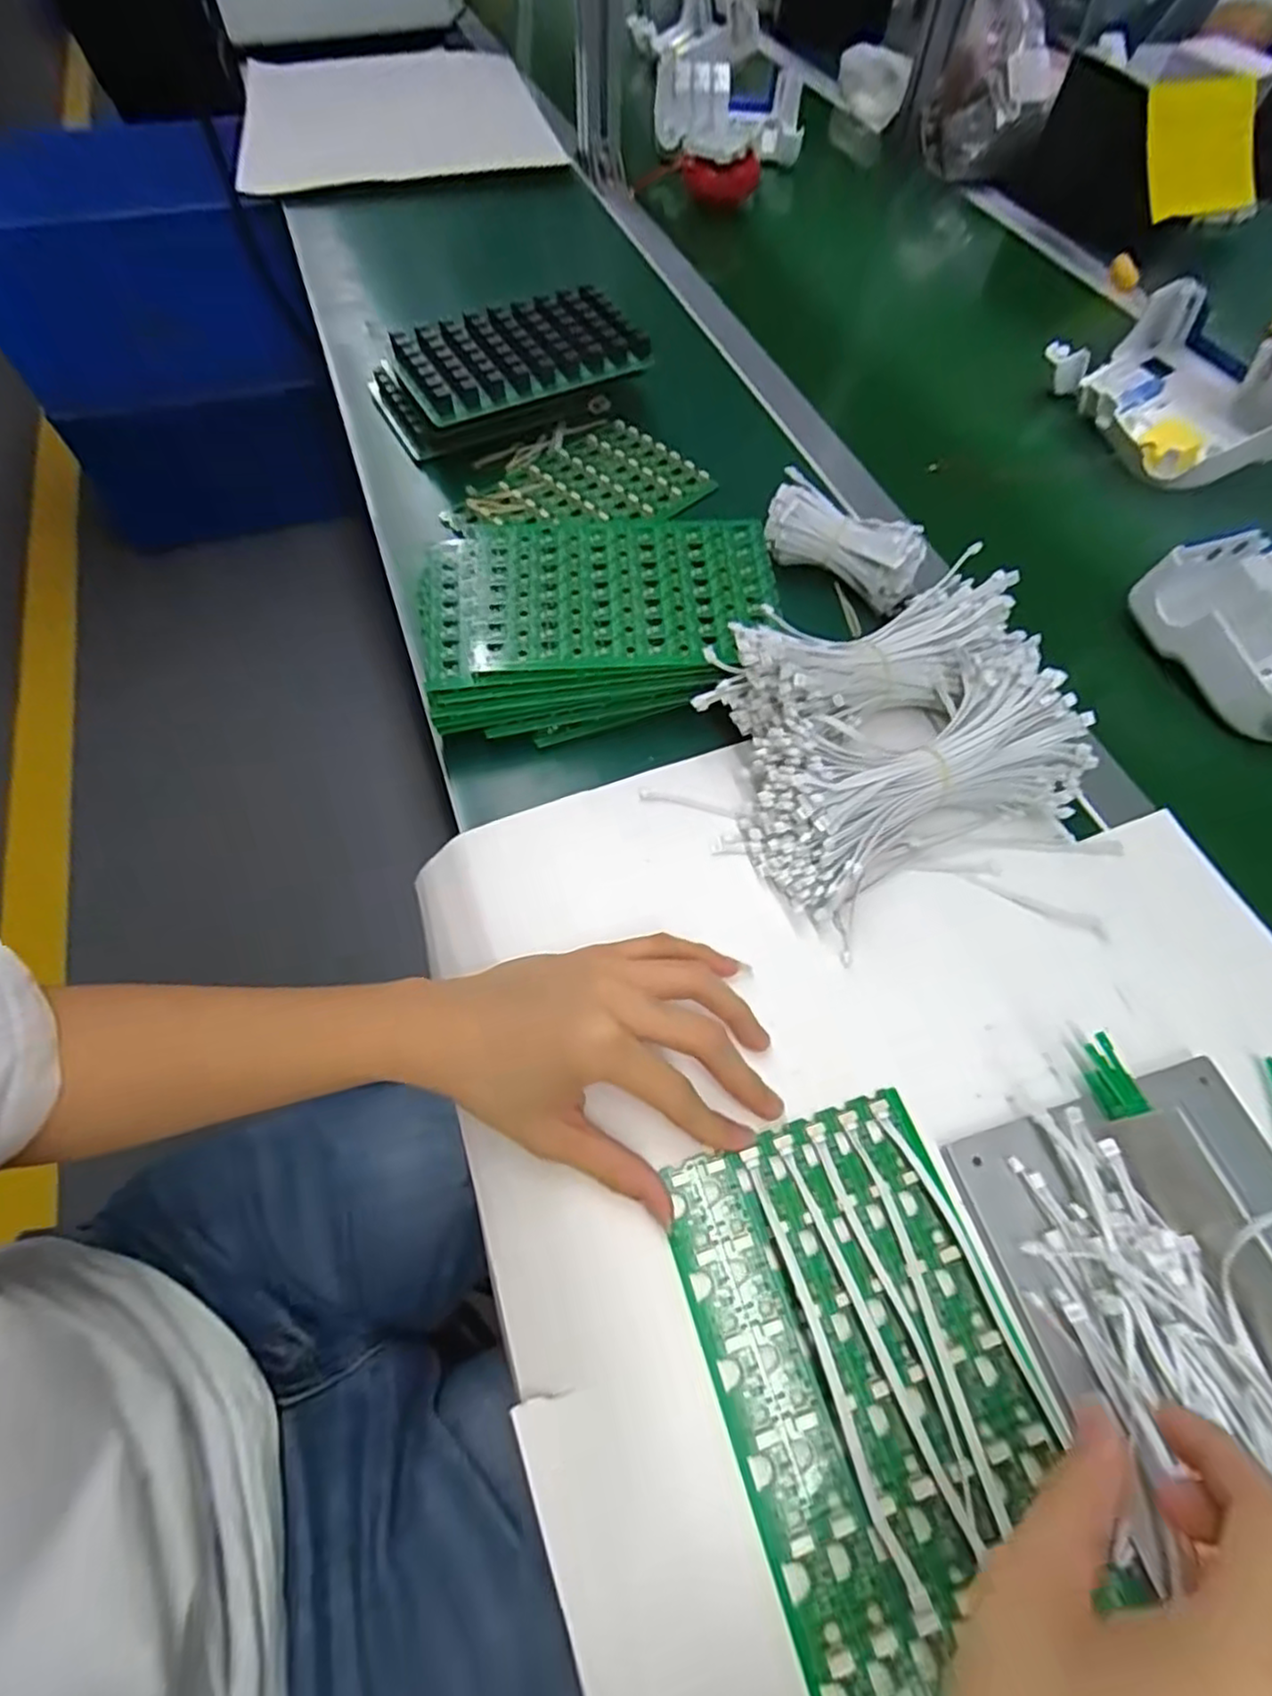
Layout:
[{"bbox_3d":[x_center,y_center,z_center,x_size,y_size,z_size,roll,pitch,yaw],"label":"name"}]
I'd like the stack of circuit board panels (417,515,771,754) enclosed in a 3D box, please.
[{"bbox_3d":[-0.024,-0.142,0.440,0.217,0.043,0.136,-5,63,-3],"label":"stack of circuit board panels"}]

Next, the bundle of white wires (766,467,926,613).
[{"bbox_3d":[0.142,-0.212,0.483,0.112,0.038,0.050,25,63,13],"label":"bundle of white wires"}]

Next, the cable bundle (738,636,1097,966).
[{"bbox_3d":[0.152,-0.042,0.383,0.192,0.057,0.117,-28,65,-15],"label":"cable bundle"}]

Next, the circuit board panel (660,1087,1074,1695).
[{"bbox_3d":[0.092,0.203,0.277,0.120,0.013,0.179,-17,65,-9],"label":"circuit board panel"}]

